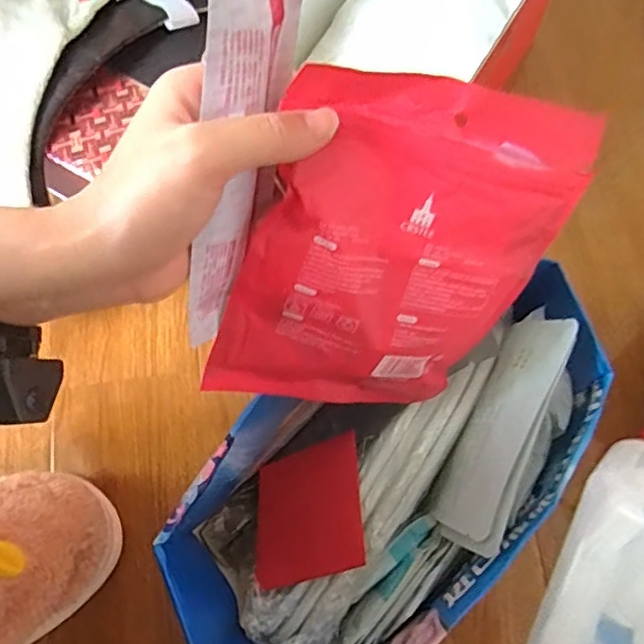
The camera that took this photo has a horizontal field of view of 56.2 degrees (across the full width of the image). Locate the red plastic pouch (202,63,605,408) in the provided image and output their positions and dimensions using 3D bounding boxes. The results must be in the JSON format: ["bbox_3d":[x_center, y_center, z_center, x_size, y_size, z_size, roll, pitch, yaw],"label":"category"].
[{"bbox_3d":[0.033,-0.022,0.290,0.141,0.180,0.017,10,35,-19],"label":"red plastic pouch"}]

